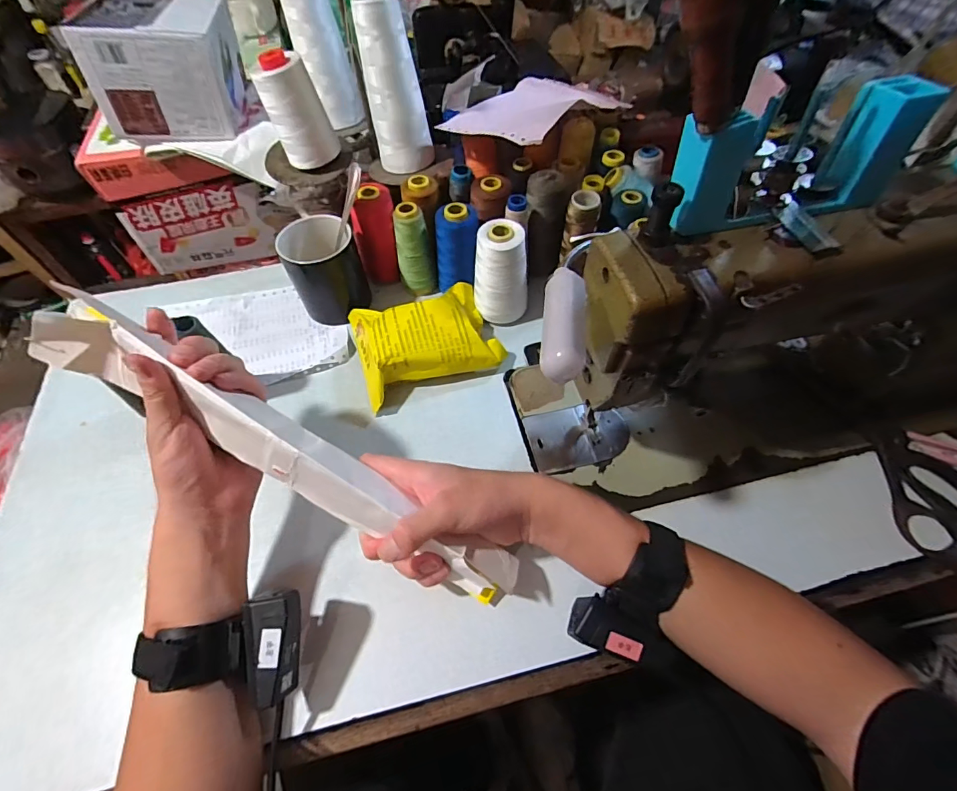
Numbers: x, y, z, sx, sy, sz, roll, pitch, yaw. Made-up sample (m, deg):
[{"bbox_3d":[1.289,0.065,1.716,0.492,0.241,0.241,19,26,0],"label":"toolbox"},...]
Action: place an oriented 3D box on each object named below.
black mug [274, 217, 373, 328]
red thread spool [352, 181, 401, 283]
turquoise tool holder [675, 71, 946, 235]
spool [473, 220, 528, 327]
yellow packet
[{"bbox_3d":[-0.175,-0.142,0.508,0.073,0.092,0.077,-1,56,2],"label":"black mug"},{"bbox_3d":[-0.119,-0.187,0.527,0.048,0.103,0.048,-13,56,-6],"label":"red thread spool"},{"bbox_3d":[0.177,-0.134,0.252,0.142,0.059,0.033,-11,56,-5],"label":"turquoise tool holder"},{"bbox_3d":[0.024,-0.129,0.482,0.056,0.098,0.054,-1,56,2],"label":"spool"},{"bbox_3d":[-0.060,-0.065,0.483,0.144,0.053,0.123,-19,57,-10],"label":"yellow packet"}]

